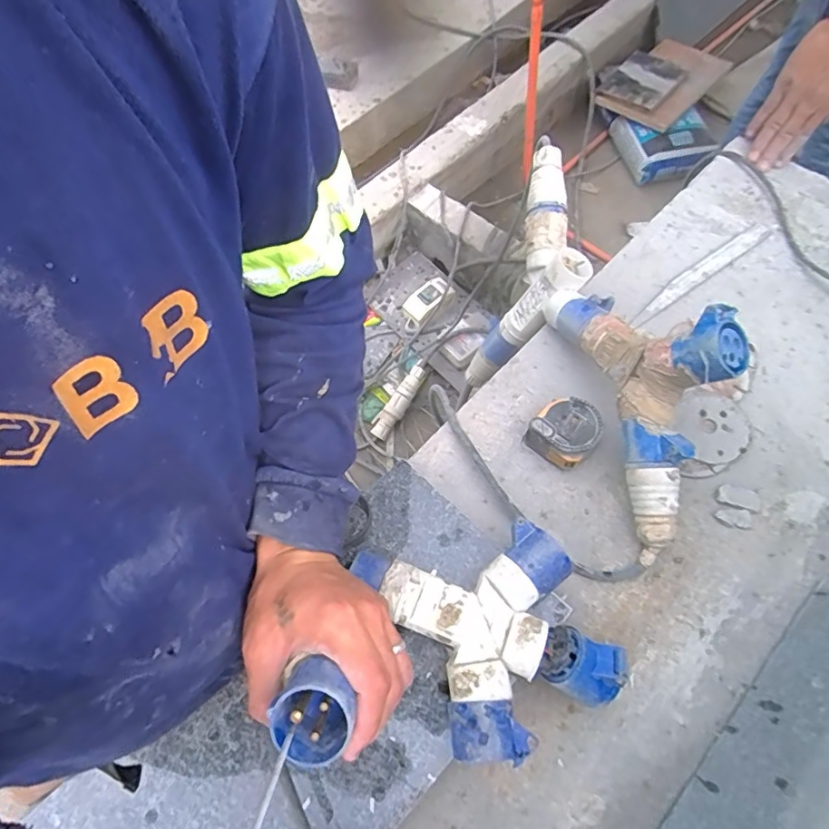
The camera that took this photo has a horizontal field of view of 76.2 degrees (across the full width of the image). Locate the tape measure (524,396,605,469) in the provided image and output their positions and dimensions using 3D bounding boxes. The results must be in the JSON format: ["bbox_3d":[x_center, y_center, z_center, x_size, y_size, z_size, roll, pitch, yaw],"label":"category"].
[{"bbox_3d":[0.165,0.019,0.579,0.064,0.043,0.065,41,71,19],"label":"tape measure"}]

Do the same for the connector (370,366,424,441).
[{"bbox_3d":[-0.043,-0.036,1.390,0.054,0.044,0.214,32,82,16],"label":"connector"}]

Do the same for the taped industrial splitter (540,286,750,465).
[{"bbox_3d":[0.232,-0.068,0.546,0.089,0.159,0.243,-13,63,-5],"label":"taped industrial splitter"}]

